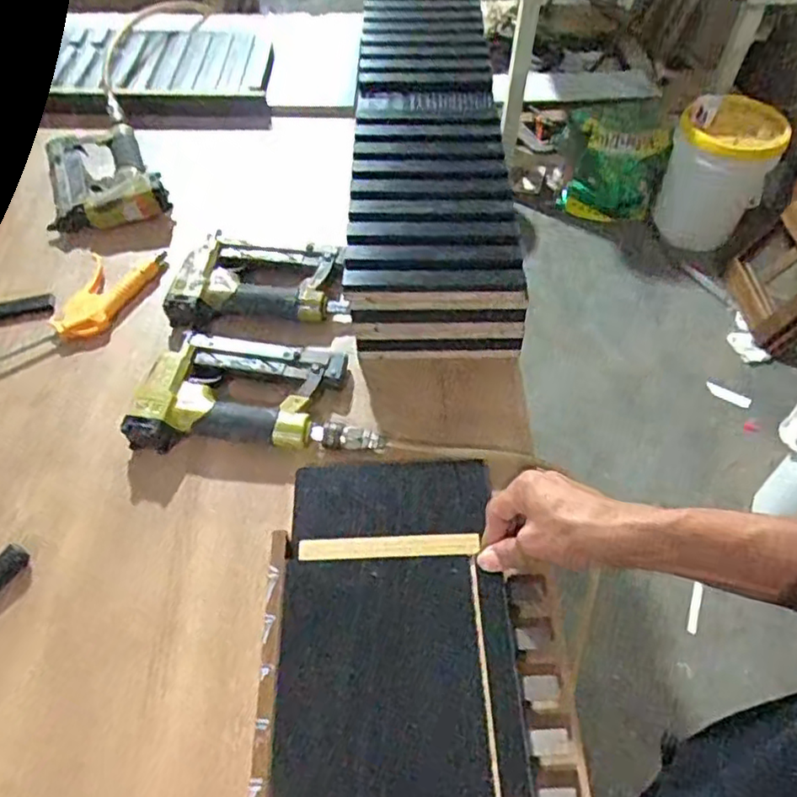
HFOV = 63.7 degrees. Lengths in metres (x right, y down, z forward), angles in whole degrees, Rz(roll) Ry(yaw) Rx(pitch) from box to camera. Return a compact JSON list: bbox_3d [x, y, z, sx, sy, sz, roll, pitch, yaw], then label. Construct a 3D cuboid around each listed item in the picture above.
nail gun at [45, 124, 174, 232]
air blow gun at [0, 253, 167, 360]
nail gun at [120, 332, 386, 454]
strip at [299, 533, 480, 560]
[{"bbox_3d":[-0.391,-0.293,0.851,0.145,0.047,0.189,-17,55,-13],"label":"nail gun"},{"bbox_3d":[-0.365,-0.099,0.724,0.088,0.029,0.211,22,56,16],"label":"air blow gun"},{"bbox_3d":[-0.140,-0.008,0.652,0.233,0.041,0.132,0,53,-1],"label":"nail gun"},{"bbox_3d":[-0.008,0.123,0.536,0.146,0.005,0.023,-1,45,-3],"label":"strip"}]

